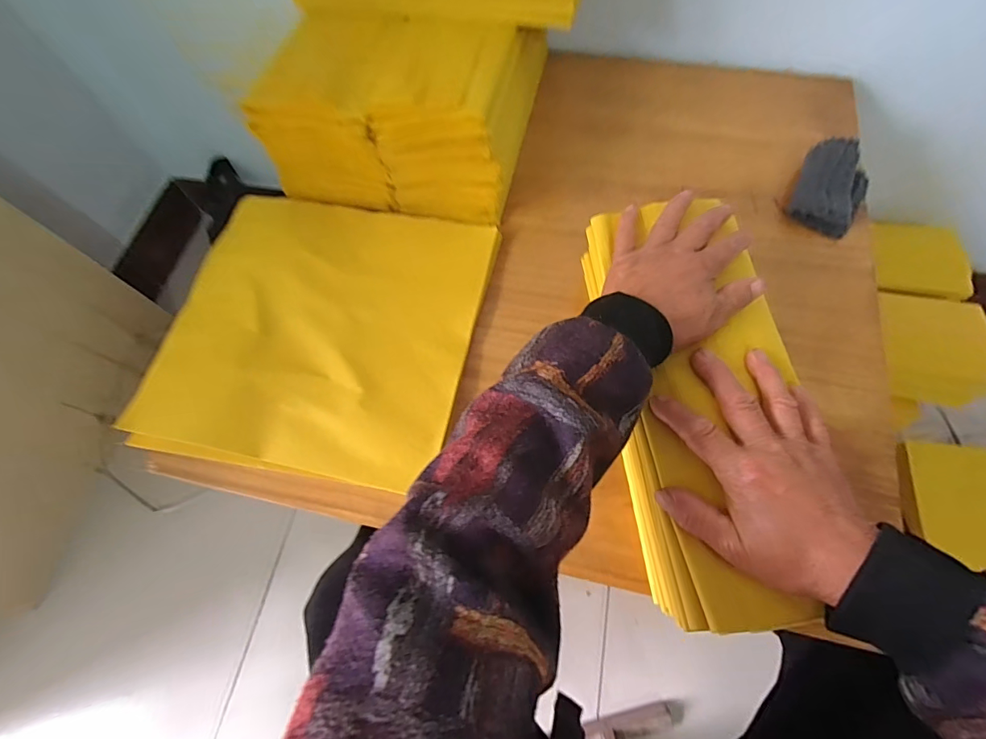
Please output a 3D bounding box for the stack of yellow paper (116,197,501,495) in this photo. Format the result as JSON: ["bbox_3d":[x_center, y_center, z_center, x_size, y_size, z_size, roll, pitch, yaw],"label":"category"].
[{"bbox_3d":[-0.180,-0.048,0.476,0.316,0.021,0.300,9,68,7],"label":"stack of yellow paper"}]

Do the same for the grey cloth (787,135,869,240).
[{"bbox_3d":[0.371,-0.203,0.498,0.073,0.038,0.105,32,72,15],"label":"grey cloth"}]

